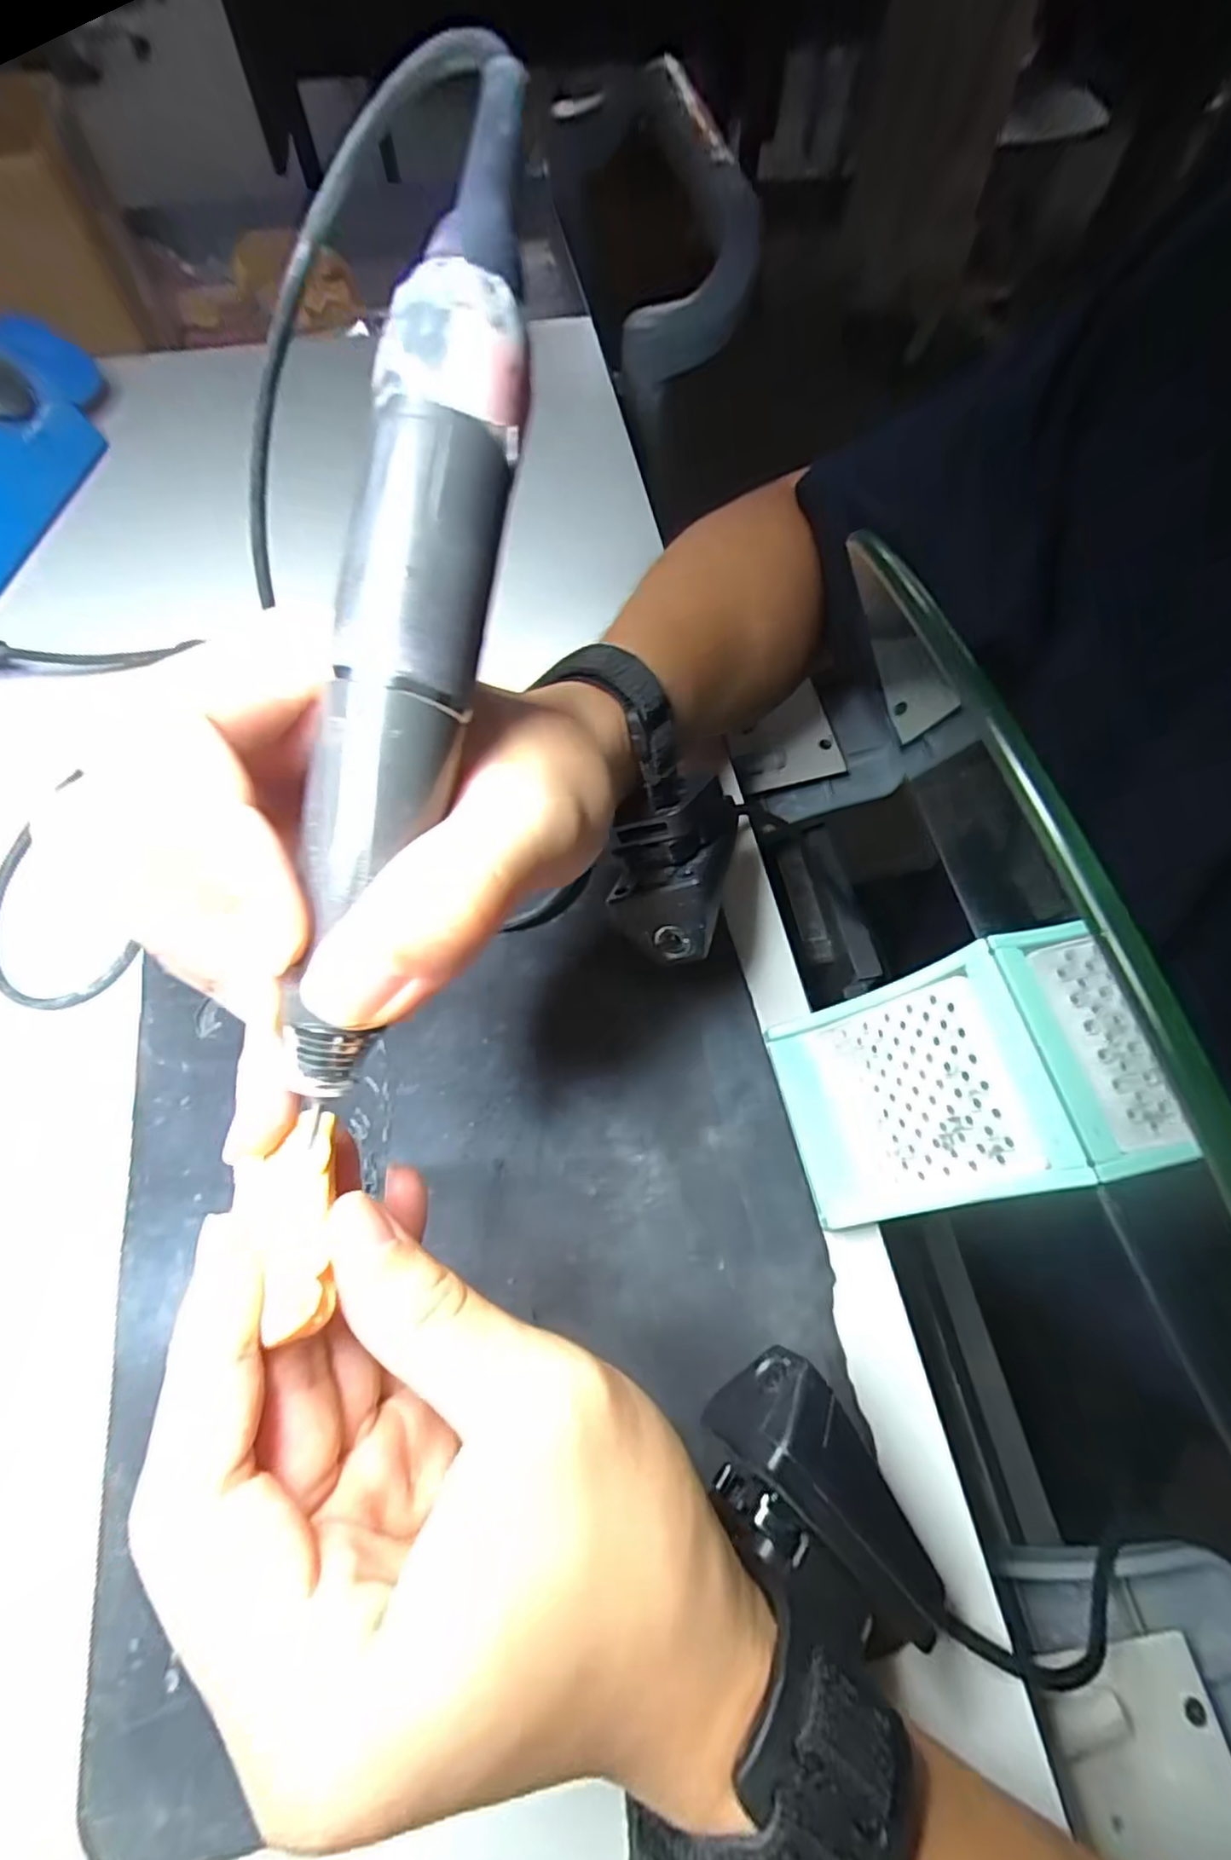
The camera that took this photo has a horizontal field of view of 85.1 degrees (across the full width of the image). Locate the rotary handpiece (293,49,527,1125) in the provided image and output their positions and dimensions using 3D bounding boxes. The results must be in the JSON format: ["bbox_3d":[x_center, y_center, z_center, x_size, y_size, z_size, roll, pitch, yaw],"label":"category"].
[{"bbox_3d":[-0.035,-0.062,0.121,0.023,0.020,0.182,11,90,3],"label":"rotary handpiece"}]

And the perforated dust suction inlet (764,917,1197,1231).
[{"bbox_3d":[0.111,0.054,0.231,0.024,0.118,0.074,9,58,-40],"label":"perforated dust suction inlet"}]

